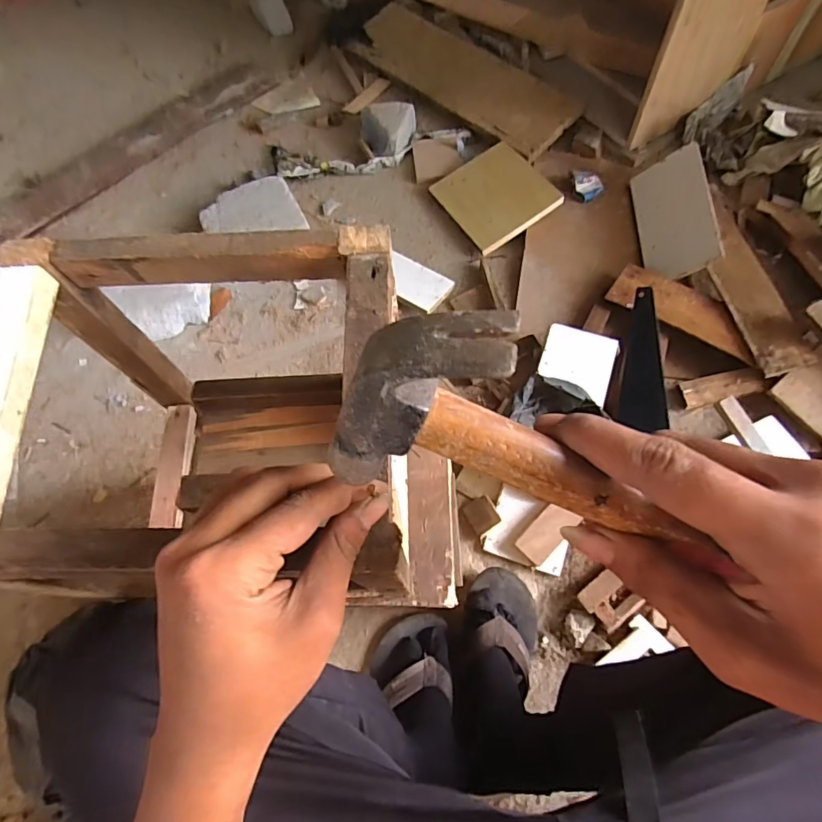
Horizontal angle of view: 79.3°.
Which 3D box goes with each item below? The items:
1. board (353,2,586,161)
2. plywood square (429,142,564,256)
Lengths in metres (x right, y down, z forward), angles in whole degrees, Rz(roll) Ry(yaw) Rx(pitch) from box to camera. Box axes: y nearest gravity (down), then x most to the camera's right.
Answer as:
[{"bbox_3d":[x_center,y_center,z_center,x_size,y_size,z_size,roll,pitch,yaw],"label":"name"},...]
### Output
[{"bbox_3d":[0.108,-0.849,1.246,0.192,0.020,0.685,-44,68,-3],"label":"board"},{"bbox_3d":[0.181,-0.466,1.066,0.198,0.014,0.242,-33,62,5],"label":"plywood square"}]

